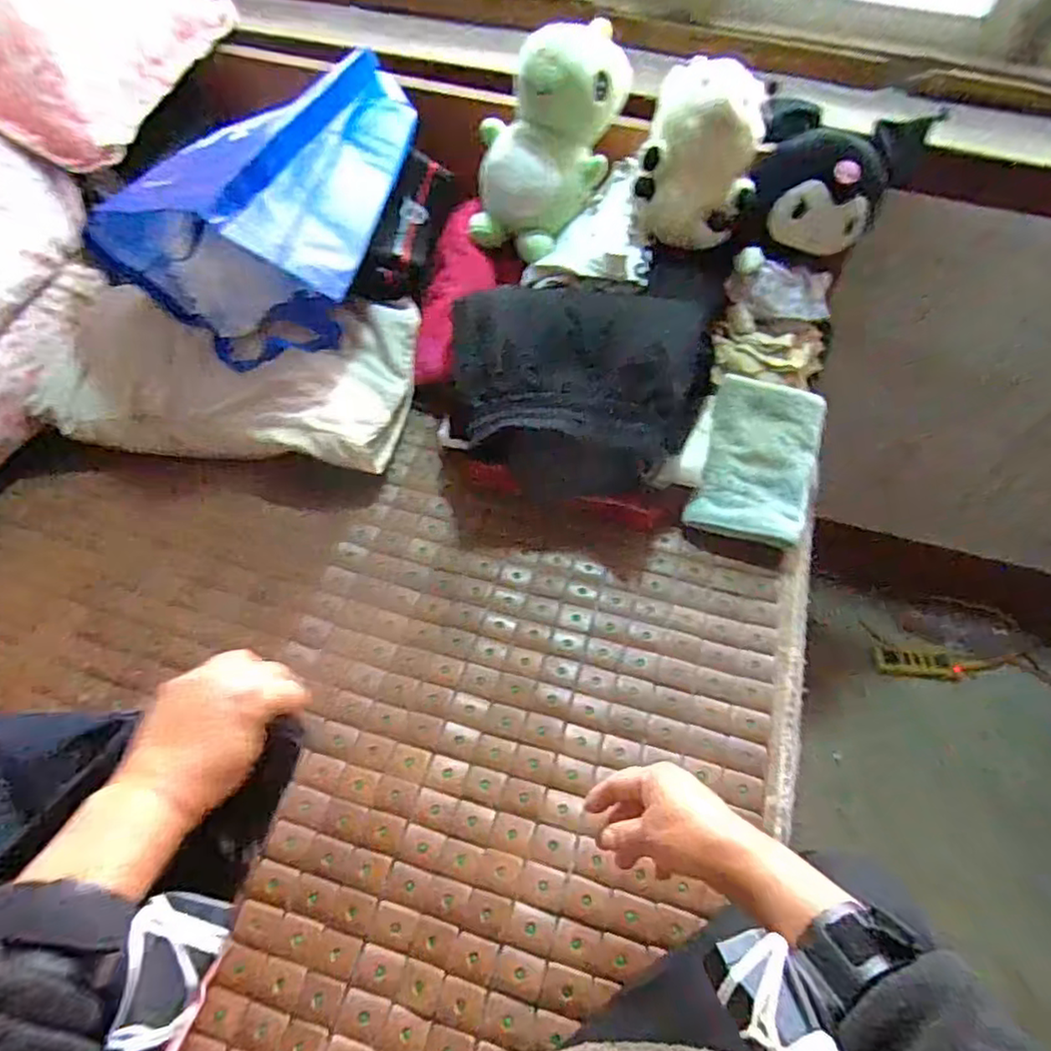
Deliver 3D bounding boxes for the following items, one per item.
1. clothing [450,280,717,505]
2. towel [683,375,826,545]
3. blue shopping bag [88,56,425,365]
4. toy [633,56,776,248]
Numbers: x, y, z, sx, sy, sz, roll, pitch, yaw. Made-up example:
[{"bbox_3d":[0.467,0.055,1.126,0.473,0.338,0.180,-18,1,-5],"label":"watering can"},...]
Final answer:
[{"bbox_3d":[0.058,-0.159,0.693,0.274,0.110,0.229,4,55,-1],"label":"clothing"},{"bbox_3d":[0.262,-0.073,0.720,0.122,0.019,0.169,15,88,10],"label":"towel"},{"bbox_3d":[-0.315,-0.390,0.765,0.321,0.178,0.361,13,56,6],"label":"blue shopping bag"},{"bbox_3d":[0.196,-0.414,0.730,0.131,0.147,0.100,13,56,6],"label":"toy"}]

